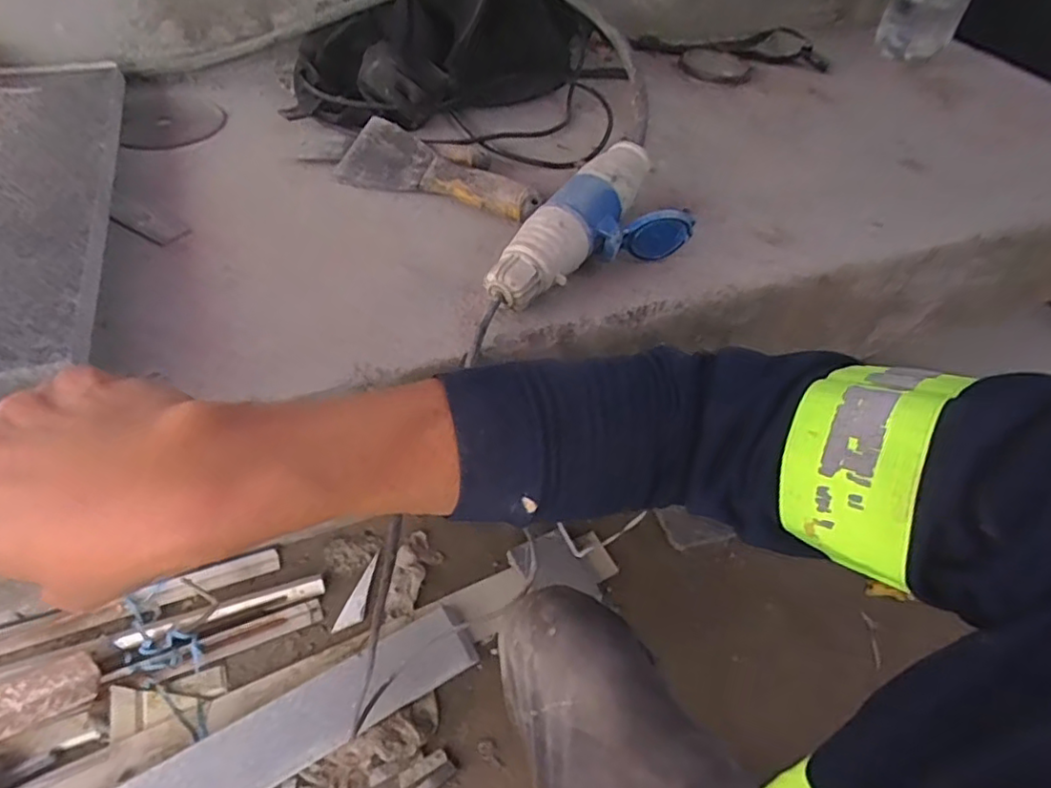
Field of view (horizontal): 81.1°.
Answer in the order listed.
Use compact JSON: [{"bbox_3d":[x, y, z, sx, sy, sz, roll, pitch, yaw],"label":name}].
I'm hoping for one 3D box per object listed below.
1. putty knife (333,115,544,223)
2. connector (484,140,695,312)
[{"bbox_3d":[-0.069,-0.185,0.507,0.176,0.015,0.065,17,67,14],"label":"putty knife"},{"bbox_3d":[0.058,-0.113,0.442,0.089,0.054,0.191,29,50,22],"label":"connector"}]

